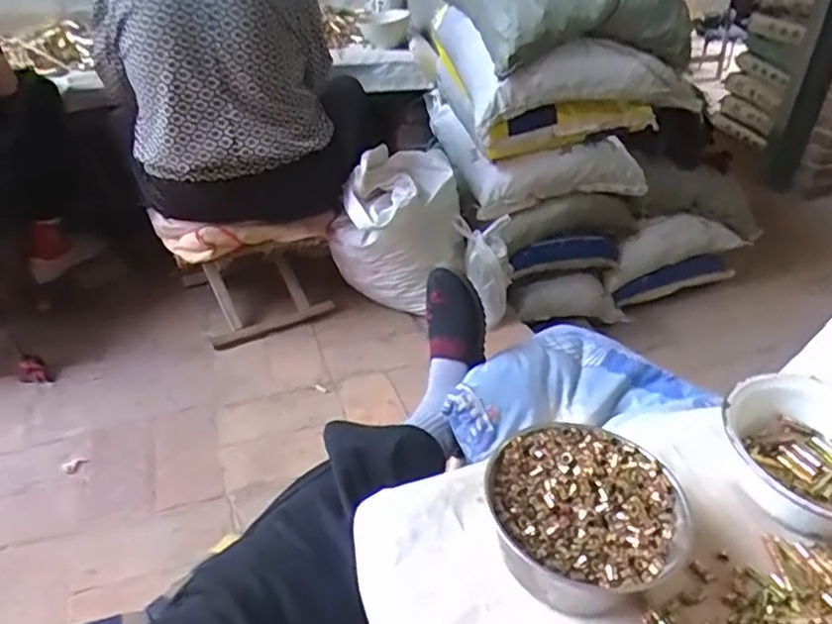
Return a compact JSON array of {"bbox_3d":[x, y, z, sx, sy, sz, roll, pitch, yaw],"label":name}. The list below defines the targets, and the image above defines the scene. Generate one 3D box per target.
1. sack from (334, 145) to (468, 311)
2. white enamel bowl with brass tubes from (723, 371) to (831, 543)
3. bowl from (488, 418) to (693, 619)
[{"bbox_3d":[-0.041,-0.166,1.496,0.194,0.343,0.246,29,44,34],"label":"sack"},{"bbox_3d":[0.375,0.135,0.598,0.180,0.050,0.175,0,36,0],"label":"white enamel bowl with brass tubes"},{"bbox_3d":[0.138,0.166,0.538,0.145,0.064,0.138,0,36,0],"label":"bowl"}]

